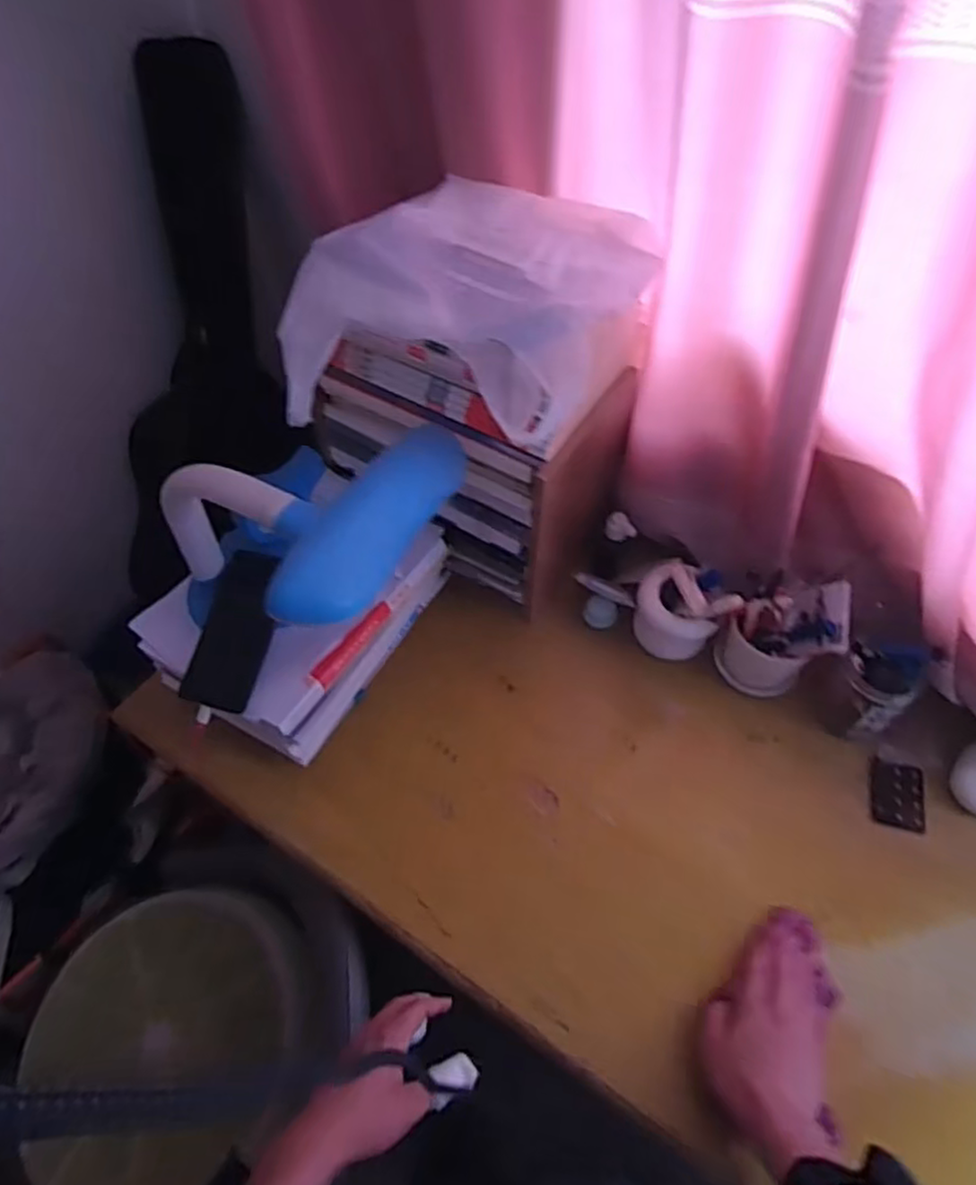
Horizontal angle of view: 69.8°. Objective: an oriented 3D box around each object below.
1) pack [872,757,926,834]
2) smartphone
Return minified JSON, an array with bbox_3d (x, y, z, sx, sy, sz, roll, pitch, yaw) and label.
[{"bbox_3d":[0.457,0.224,0.776,0.054,0.009,0.070,12,57,9],"label":"pack"},{"bbox_3d":[-0.265,0.038,0.732,0.072,0.013,0.162,11,81,8],"label":"smartphone"}]

